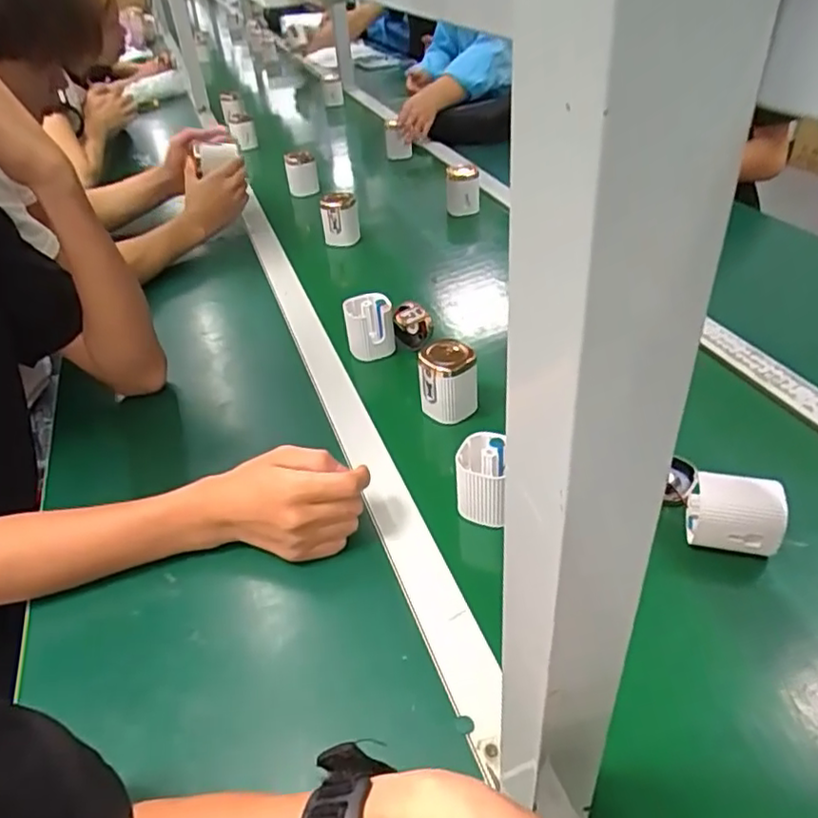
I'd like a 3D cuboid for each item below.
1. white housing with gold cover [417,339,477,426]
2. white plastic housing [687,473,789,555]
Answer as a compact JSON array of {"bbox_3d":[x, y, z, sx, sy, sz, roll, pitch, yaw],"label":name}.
[{"bbox_3d":[0.042,-0.029,0.695,0.059,0.078,0.058,-3,38,3],"label":"white housing with gold cover"},{"bbox_3d":[0.265,0.089,0.526,0.067,0.059,0.047,11,41,19],"label":"white plastic housing"}]

